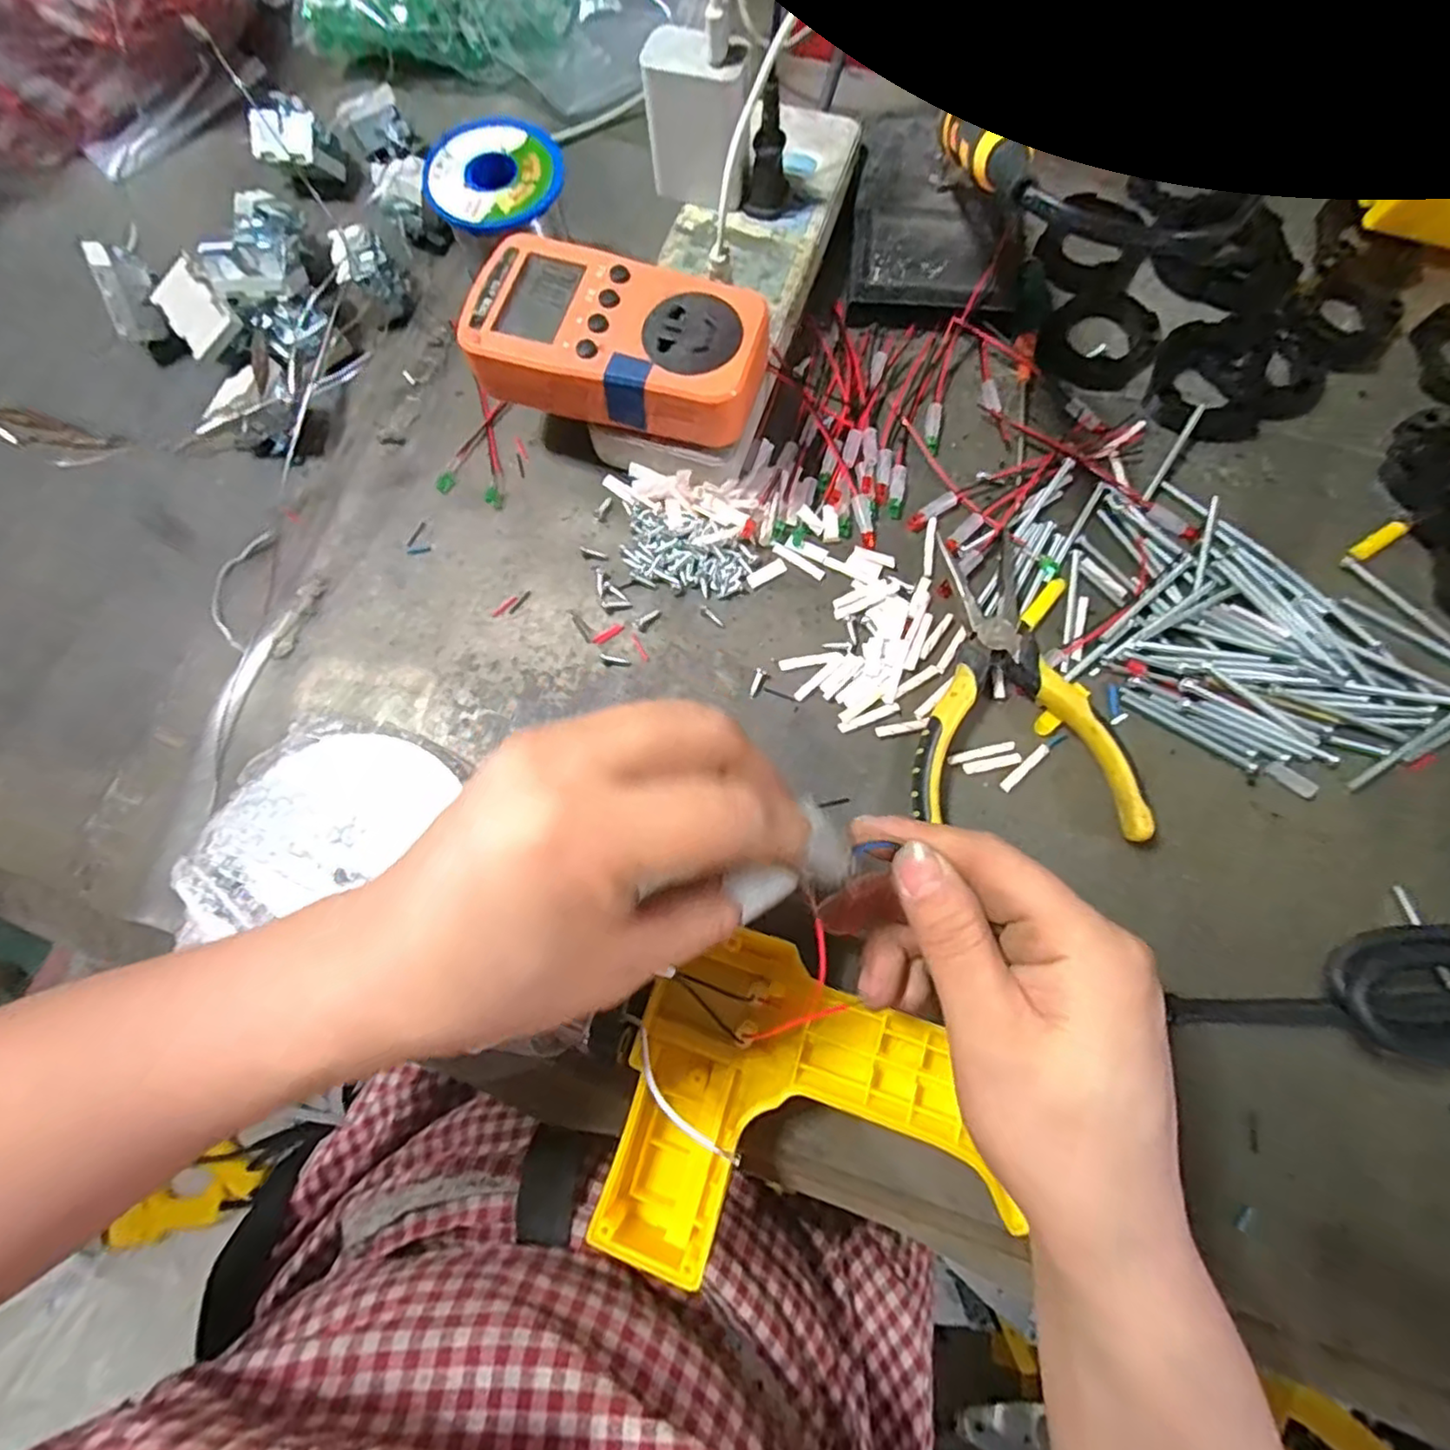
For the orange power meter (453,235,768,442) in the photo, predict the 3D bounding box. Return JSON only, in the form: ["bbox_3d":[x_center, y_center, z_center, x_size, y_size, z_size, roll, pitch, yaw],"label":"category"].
[{"bbox_3d":[-0.046,-0.170,0.289,0.126,0.030,0.066,14,77,5],"label":"orange power meter"}]

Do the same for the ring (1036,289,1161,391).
[{"bbox_3d":[0.200,-0.206,0.349,0.057,0.008,0.058,0,76,1],"label":"ring"}]

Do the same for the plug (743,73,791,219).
[{"bbox_3d":[0.021,-0.276,0.314,0.021,0.050,0.017,10,77,4],"label":"plug"}]

